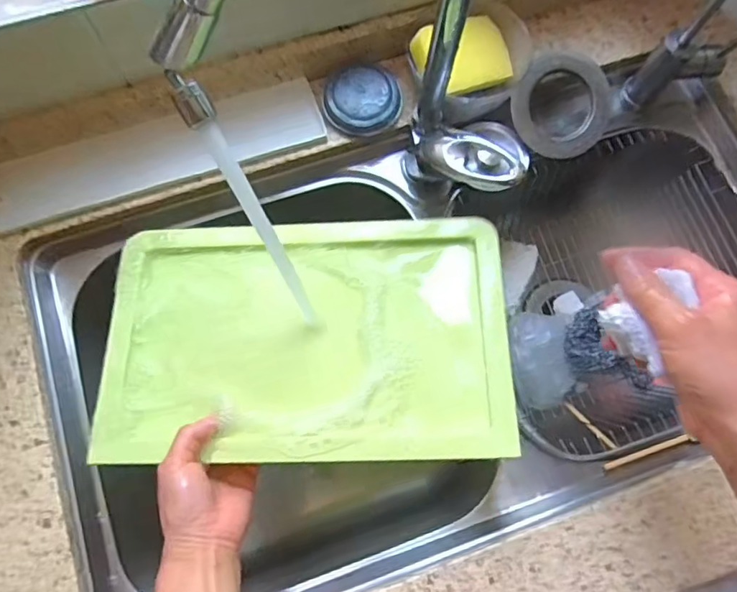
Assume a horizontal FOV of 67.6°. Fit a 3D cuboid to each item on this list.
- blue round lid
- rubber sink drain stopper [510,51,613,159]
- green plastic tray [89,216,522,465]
[{"bbox_3d":[-0.004,-0.206,0.580,0.082,0.014,0.073,-30,96,-14],"label":"blue round lid"},{"bbox_3d":[0.211,-0.208,0.598,0.112,0.016,0.115,-2,98,-12],"label":"rubber sink drain stopper"},{"bbox_3d":[-0.057,0.033,0.494,0.353,0.013,0.218,-3,67,4],"label":"green plastic tray"}]

